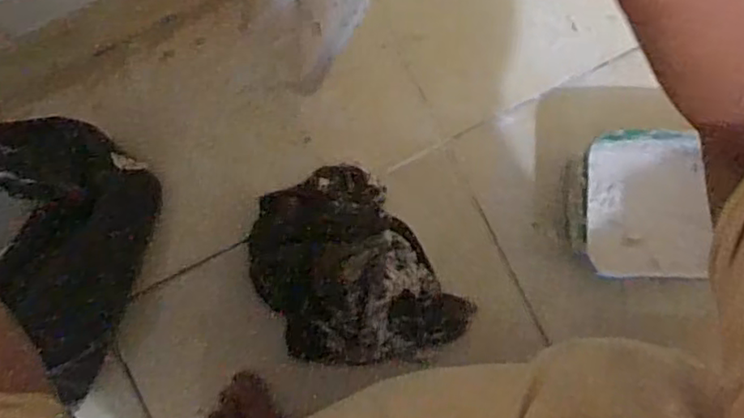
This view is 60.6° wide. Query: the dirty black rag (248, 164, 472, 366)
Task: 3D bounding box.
[{"bbox_3d":[-0.022,0.066,0.642,0.172,0.055,0.207,-28,89,-3],"label":"dirty black rag"}]

